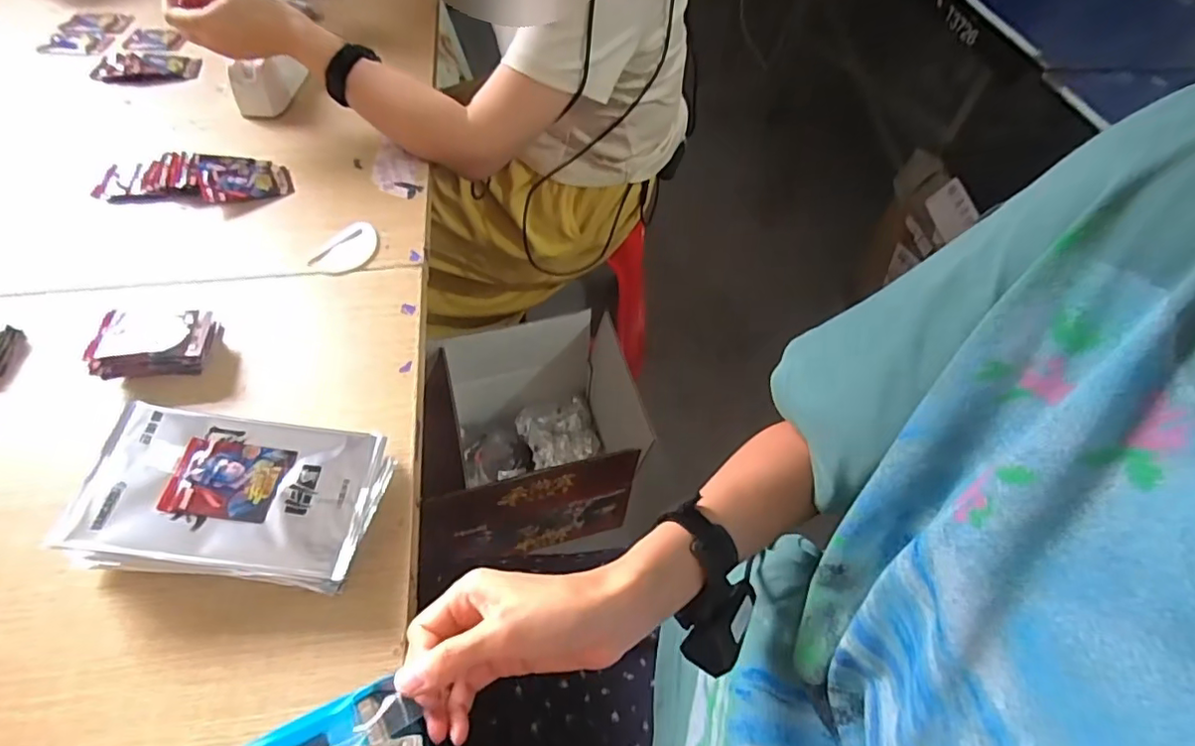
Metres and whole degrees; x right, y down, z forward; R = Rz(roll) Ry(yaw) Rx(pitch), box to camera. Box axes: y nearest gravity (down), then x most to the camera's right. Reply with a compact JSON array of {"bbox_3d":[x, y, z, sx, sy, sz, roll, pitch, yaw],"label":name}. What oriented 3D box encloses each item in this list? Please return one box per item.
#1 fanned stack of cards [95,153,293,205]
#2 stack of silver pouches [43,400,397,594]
[{"bbox_3d":[-0.438,-0.211,0.631,0.193,0.027,0.068,-4,55,-5],"label":"fanned stack of cards"},{"bbox_3d":[-0.246,0.087,0.404,0.178,0.054,0.109,2,55,0],"label":"stack of silver pouches"}]

